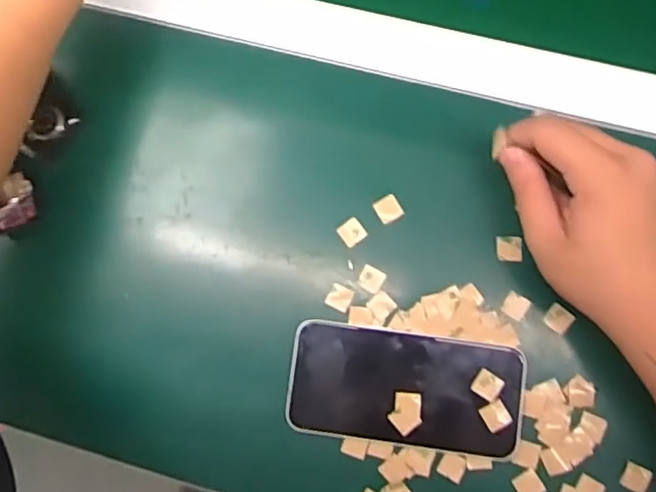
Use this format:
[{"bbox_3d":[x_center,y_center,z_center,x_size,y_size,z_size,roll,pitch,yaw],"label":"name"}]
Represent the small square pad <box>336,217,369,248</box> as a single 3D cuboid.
[{"bbox_3d":[0.016,-0.009,0.414,0.016,0.004,0.016,-37,81,1],"label":"small square pad"}]

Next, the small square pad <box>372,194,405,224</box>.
[{"bbox_3d":[0.041,-0.025,0.416,0.016,0.005,0.017,-31,82,2],"label":"small square pad"}]

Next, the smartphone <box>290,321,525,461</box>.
[{"bbox_3d":[0.050,0.092,0.395,0.146,0.012,0.071,7,84,6],"label":"smartphone"}]

